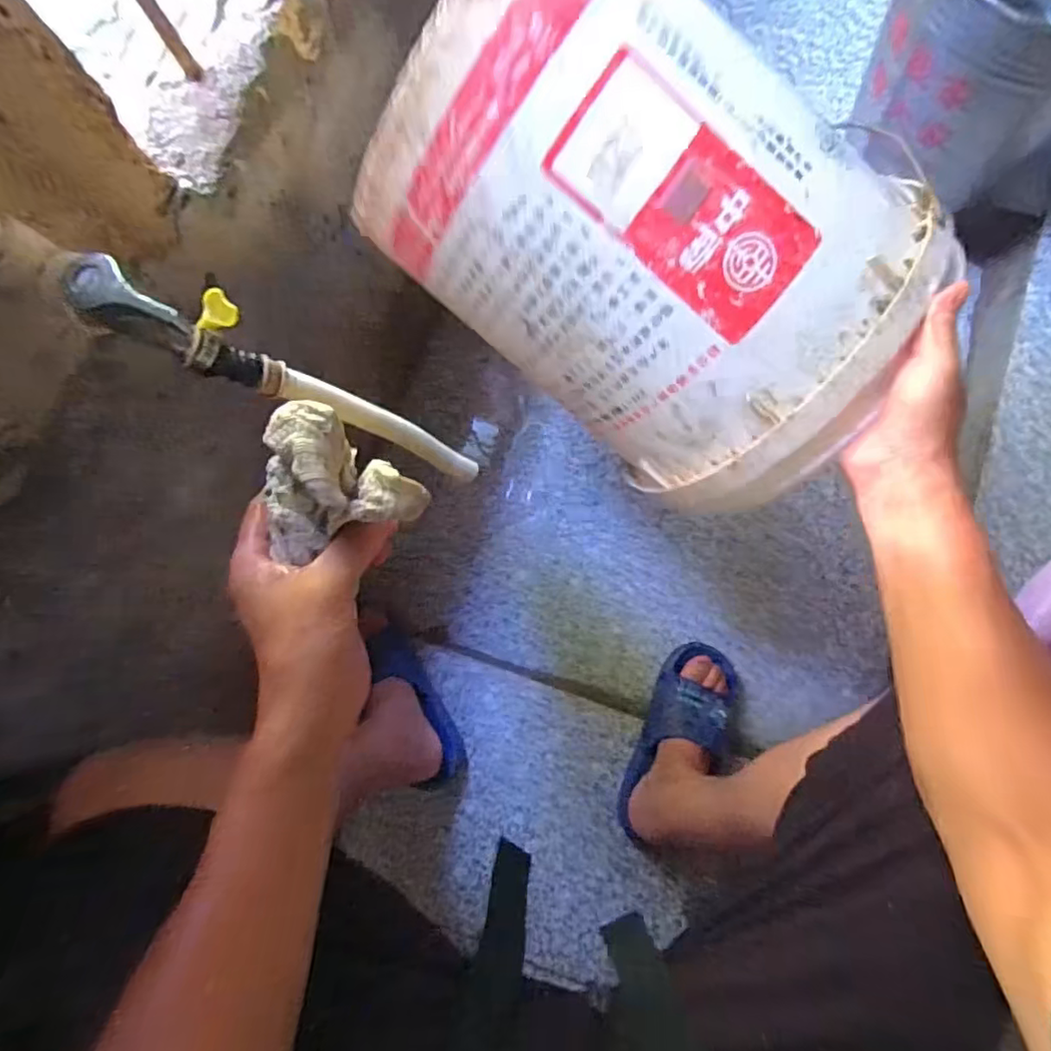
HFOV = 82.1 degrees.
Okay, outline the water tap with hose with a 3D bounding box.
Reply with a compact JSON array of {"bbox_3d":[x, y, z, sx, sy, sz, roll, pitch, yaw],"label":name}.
[{"bbox_3d":[-0.125,-0.090,0.384,0.037,0.272,0.042,7,81,39],"label":"water tap with hose"}]

